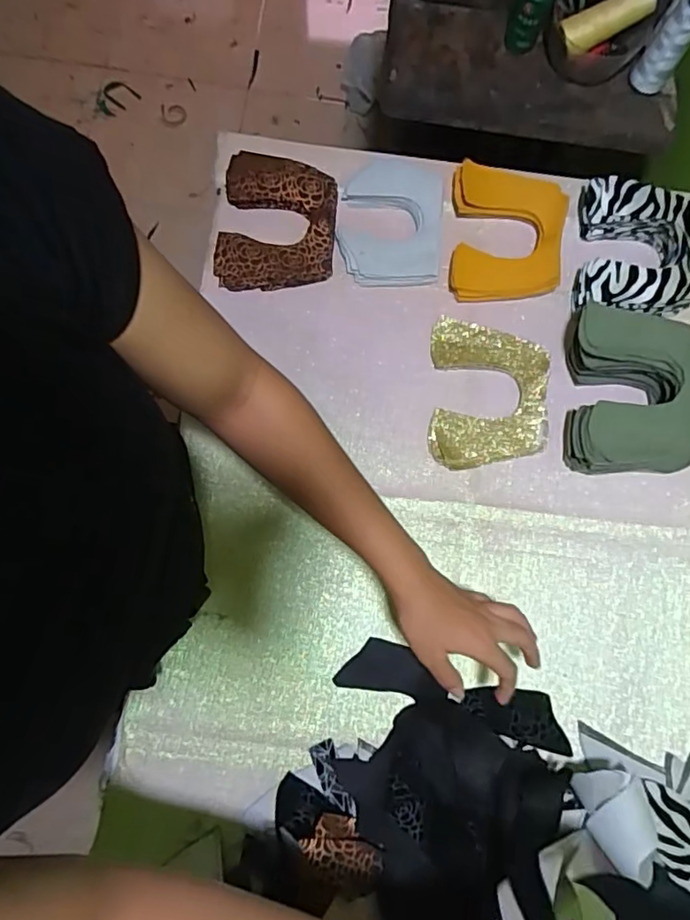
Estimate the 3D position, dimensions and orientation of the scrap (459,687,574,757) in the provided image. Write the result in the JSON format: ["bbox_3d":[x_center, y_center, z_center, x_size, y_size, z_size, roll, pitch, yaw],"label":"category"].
[{"bbox_3d":[0.173,0.256,0.564,0.106,0.009,0.049,16,72,3],"label":"scrap"}]

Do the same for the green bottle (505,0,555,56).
[{"bbox_3d":[0.233,-0.570,0.691,0.050,0.096,0.054,34,78,6],"label":"green bottle"}]

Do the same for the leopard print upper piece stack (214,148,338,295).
[{"bbox_3d":[-0.078,-0.277,0.659,0.130,0.034,0.162,4,77,-1],"label":"leopard print upper piece stack"}]

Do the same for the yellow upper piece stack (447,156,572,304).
[{"bbox_3d":[0.189,-0.264,0.652,0.127,0.015,0.157,3,86,2],"label":"yellow upper piece stack"}]

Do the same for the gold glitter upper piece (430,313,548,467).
[{"bbox_3d":[0.162,-0.073,0.627,0.128,0.019,0.167,4,77,-1],"label":"gold glitter upper piece"}]

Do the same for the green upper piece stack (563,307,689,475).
[{"bbox_3d":[0.307,-0.075,0.603,0.136,0.072,0.172,2,77,-1],"label":"green upper piece stack"}]

